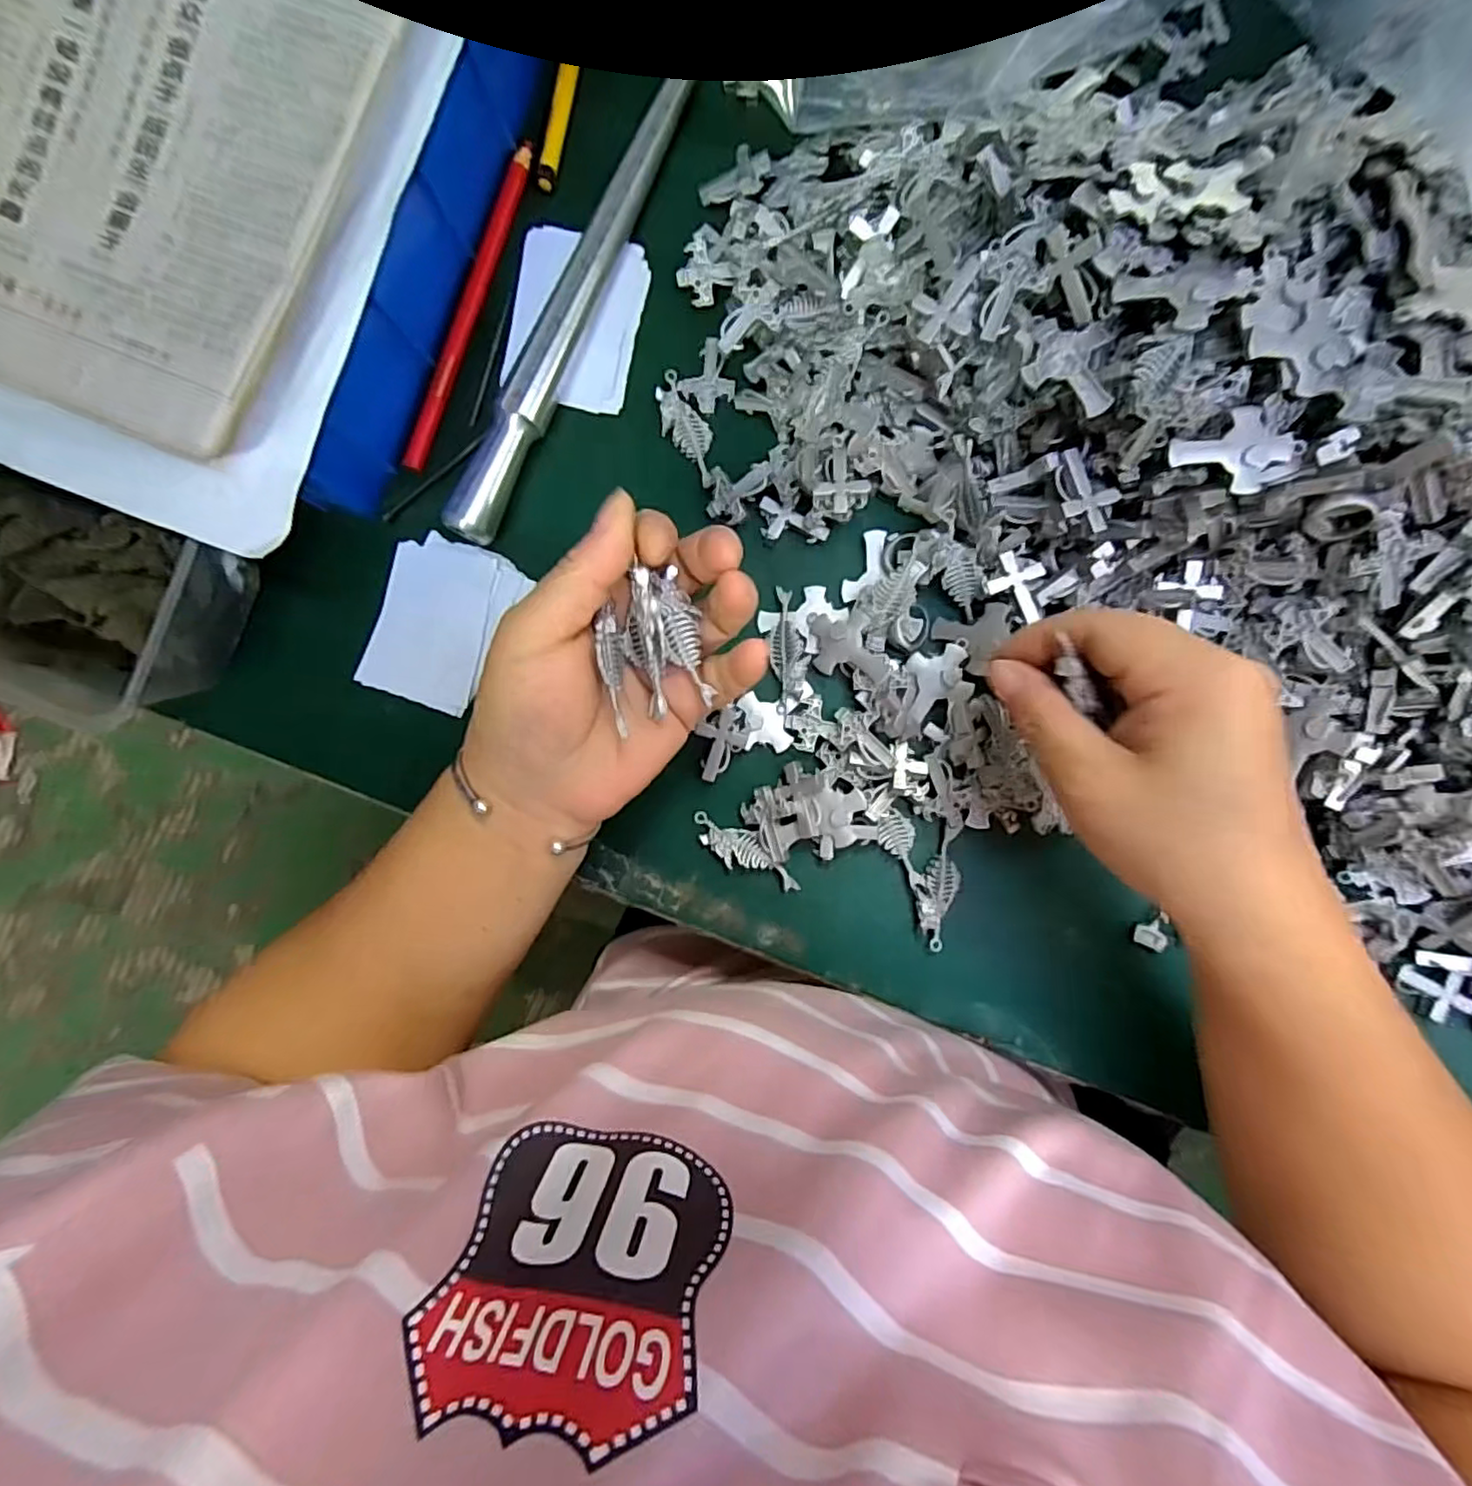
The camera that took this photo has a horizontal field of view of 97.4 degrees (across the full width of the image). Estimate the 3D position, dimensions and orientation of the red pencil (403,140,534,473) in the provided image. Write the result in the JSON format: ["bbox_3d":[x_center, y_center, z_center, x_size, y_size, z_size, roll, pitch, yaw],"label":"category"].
[{"bbox_3d":[-0.129,-0.208,0.311,0.009,0.008,0.161,21,90,4],"label":"red pencil"}]

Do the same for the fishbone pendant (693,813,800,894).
[{"bbox_3d":[0.005,0.051,0.302,0.056,0.007,0.018,23,90,4],"label":"fishbone pendant"}]

